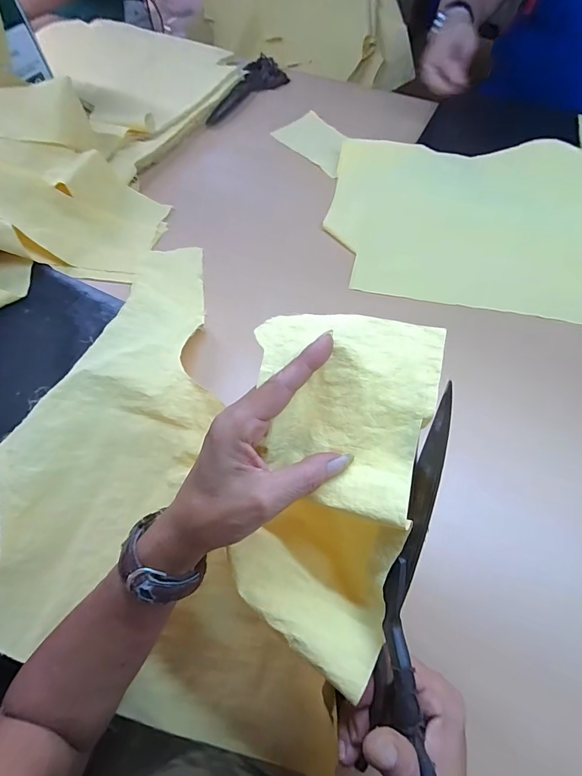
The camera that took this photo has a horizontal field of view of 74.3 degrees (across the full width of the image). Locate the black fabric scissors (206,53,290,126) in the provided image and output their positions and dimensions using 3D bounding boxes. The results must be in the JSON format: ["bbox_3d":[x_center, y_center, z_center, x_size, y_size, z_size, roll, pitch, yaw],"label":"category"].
[{"bbox_3d":[-0.083,-0.548,0.706,0.068,0.015,0.215,28,67,15],"label":"black fabric scissors"}]

